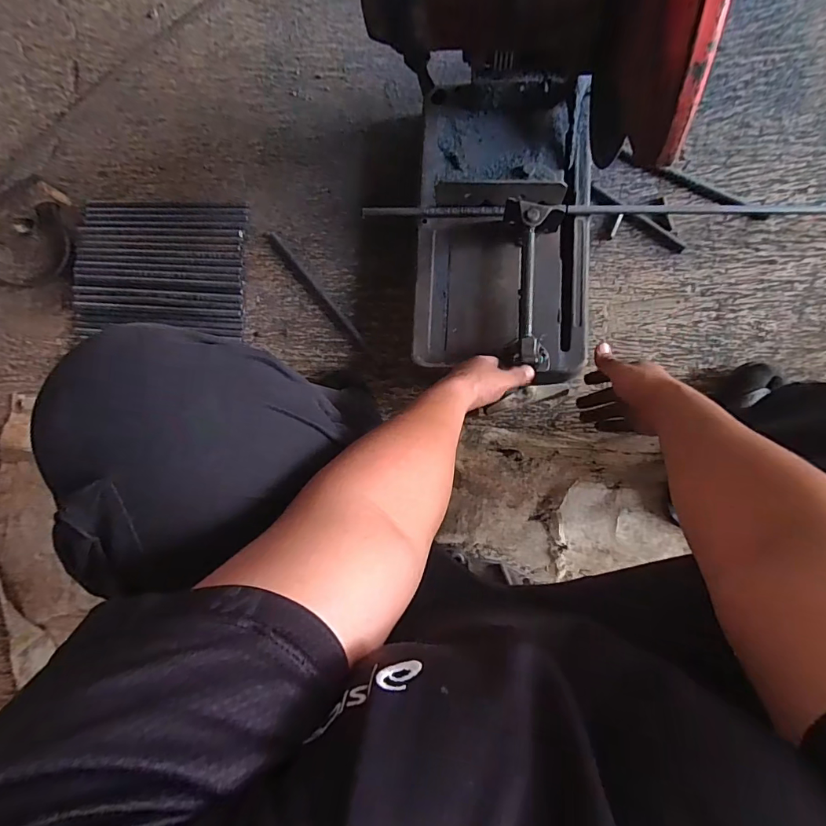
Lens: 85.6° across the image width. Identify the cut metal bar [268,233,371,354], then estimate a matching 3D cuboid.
[{"bbox_3d":[-0.159,-0.201,0.744,0.016,0.011,0.254,-39,84,2],"label":"cut metal bar"}]

